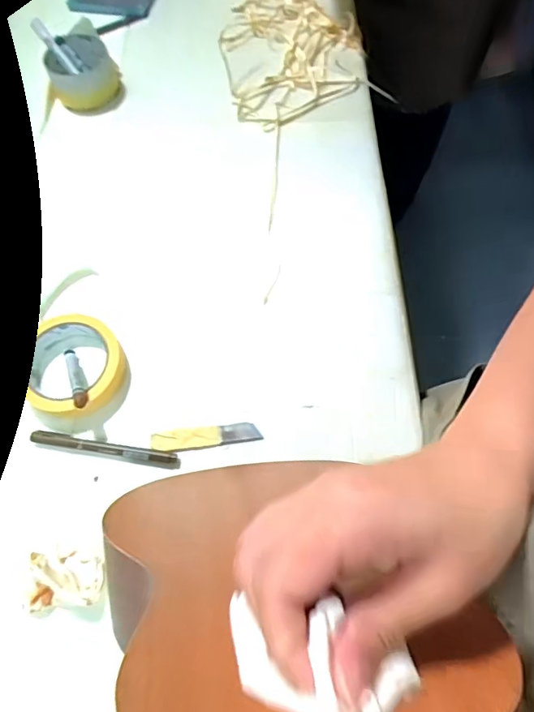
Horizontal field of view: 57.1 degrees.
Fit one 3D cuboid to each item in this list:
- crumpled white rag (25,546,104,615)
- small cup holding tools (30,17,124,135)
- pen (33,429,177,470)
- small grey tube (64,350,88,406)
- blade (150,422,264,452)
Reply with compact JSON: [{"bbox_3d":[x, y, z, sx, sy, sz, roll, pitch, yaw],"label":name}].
[{"bbox_3d":[-0.163,0.182,0.399,0.056,0.025,0.047,-2,67,0],"label":"crumpled white rag"},{"bbox_3d":[-0.246,-0.366,0.636,0.102,0.067,0.093,-6,67,-2],"label":"small cup holding tools"},{"bbox_3d":[-0.150,0.084,0.452,0.139,0.008,0.013,9,67,4],"label":"pen"},{"bbox_3d":[-0.181,0.021,0.467,0.012,0.017,0.080,-26,45,-10],"label":"small grey tube"},{"bbox_3d":[-0.058,0.074,0.456,0.100,0.004,0.020,-7,67,-2],"label":"blade"}]

